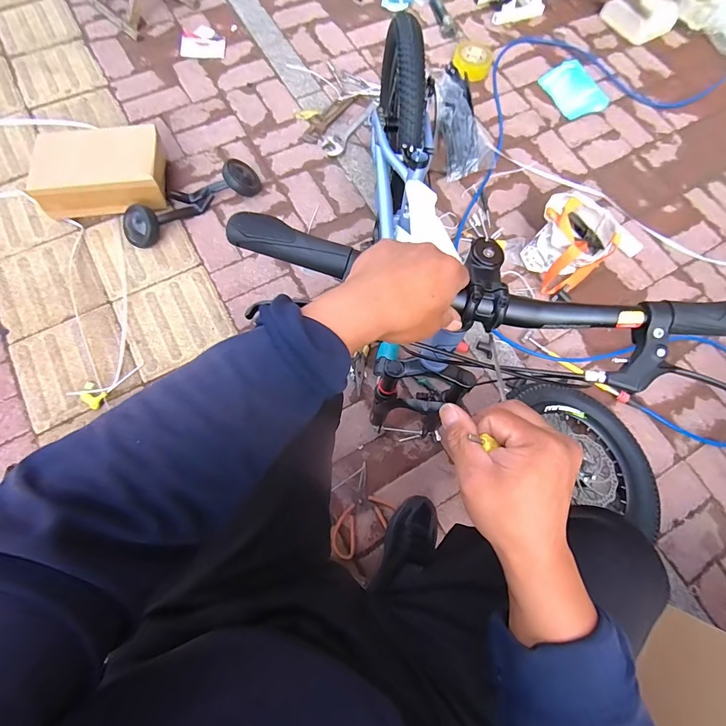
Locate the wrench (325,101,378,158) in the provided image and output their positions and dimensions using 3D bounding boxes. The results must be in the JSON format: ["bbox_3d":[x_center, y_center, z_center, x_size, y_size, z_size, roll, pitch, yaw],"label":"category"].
[{"bbox_3d":[-0.043,-0.739,1.192,0.059,0.022,0.259,29,72,8],"label":"wrench"}]

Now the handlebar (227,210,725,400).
[{"bbox_3d":[0.131,-0.069,0.368,0.520,0.048,0.117,13,70,2],"label":"handlebar"}]

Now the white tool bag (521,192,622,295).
[{"bbox_3d":[0.556,-0.320,1.014,0.180,0.167,0.201,-5,70,-4],"label":"white tool bag"}]

